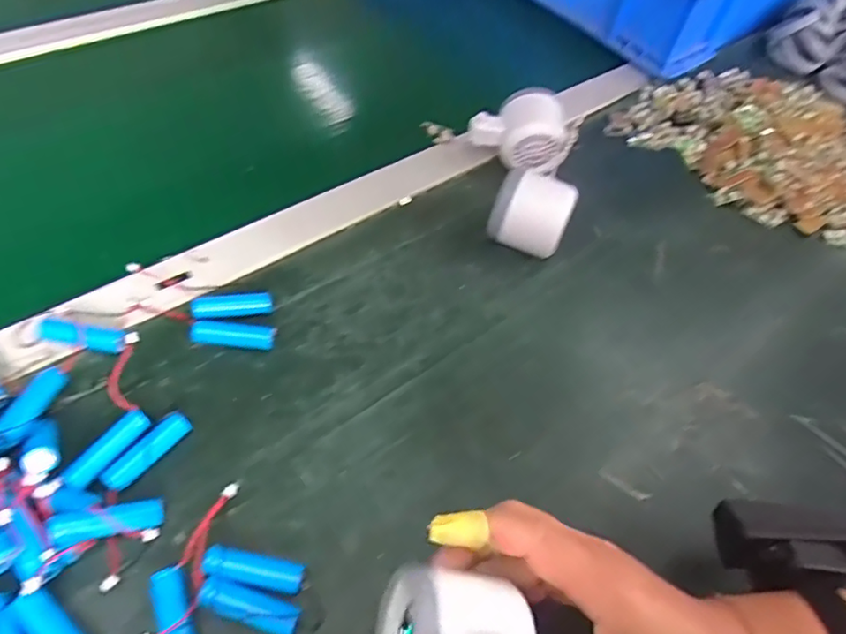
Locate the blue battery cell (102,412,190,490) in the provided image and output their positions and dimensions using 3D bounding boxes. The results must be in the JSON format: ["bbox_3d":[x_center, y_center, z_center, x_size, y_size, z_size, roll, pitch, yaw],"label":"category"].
[{"bbox_3d":[-0.156,0.077,0.340,0.014,0.014,0.052,33,55,16],"label":"blue battery cell"}]

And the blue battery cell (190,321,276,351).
[{"bbox_3d":[-0.126,0.013,0.396,0.053,0.012,0.015,6,52,-5],"label":"blue battery cell"}]

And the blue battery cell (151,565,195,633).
[{"bbox_3d":[-0.120,0.149,0.291,0.015,0.013,0.050,-16,57,-20],"label":"blue battery cell"}]

